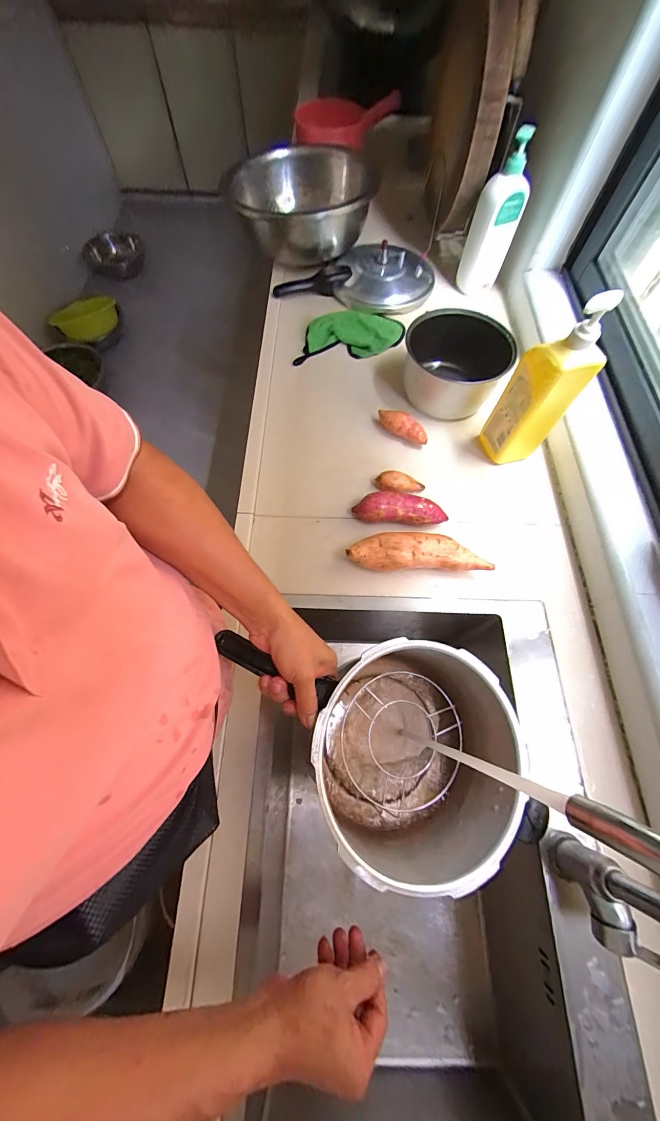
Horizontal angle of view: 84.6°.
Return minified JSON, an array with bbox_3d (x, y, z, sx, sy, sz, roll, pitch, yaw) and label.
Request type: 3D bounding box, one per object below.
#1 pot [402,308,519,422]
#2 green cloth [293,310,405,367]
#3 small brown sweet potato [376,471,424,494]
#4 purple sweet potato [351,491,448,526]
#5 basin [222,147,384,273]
[{"bbox_3d":[0.243,-0.386,0.729,0.195,0.115,0.198,0,66,0],"label":"pot"},{"bbox_3d":[0.046,-0.517,0.829,0.257,0.040,0.157,-6,66,-3],"label":"green cloth"},{"bbox_3d":[0.126,-0.134,0.657,0.085,0.033,0.038,13,66,6],"label":"small brown sweet potato"},{"bbox_3d":[0.121,-0.089,0.627,0.159,0.057,0.051,2,66,1],"label":"purple sweet potato"},{"bbox_3d":[-0.070,-0.850,0.877,0.305,0.147,0.302,0,66,0],"label":"basin"}]

